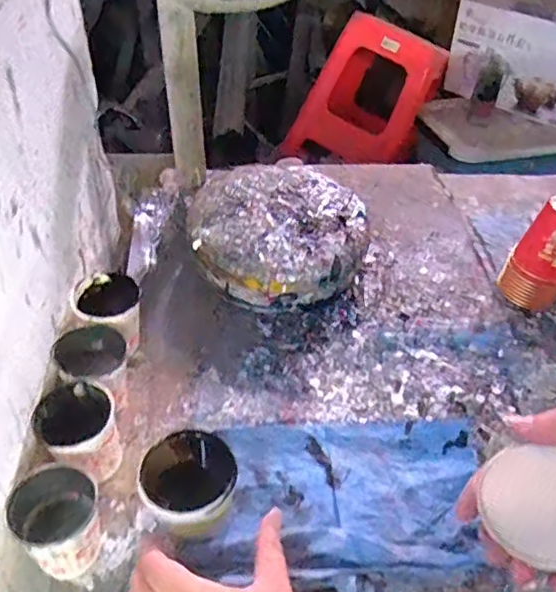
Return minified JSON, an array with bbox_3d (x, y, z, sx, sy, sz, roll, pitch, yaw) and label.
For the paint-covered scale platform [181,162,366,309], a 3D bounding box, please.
[{"bbox_3d":[-0.003,-0.080,0.784,0.217,0.080,0.215,1,42,-1],"label":"paint-covered scale platform"}]

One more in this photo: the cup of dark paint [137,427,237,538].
[{"bbox_3d":[-0.073,0.159,0.497,0.075,0.061,0.079,1,42,-1],"label":"cup of dark paint"}]

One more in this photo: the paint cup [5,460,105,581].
[{"bbox_3d":[-0.183,0.186,0.495,0.060,0.080,0.076,-9,43,-12],"label":"paint cup"}]

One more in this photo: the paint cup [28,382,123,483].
[{"bbox_3d":[-0.182,0.125,0.548,0.067,0.067,0.064,8,43,6],"label":"paint cup"}]

